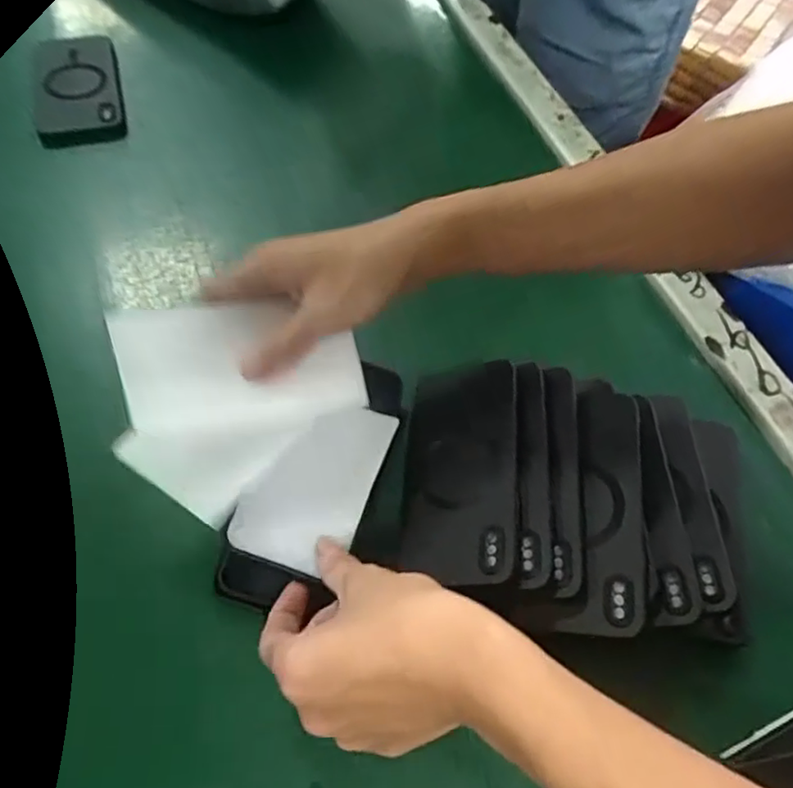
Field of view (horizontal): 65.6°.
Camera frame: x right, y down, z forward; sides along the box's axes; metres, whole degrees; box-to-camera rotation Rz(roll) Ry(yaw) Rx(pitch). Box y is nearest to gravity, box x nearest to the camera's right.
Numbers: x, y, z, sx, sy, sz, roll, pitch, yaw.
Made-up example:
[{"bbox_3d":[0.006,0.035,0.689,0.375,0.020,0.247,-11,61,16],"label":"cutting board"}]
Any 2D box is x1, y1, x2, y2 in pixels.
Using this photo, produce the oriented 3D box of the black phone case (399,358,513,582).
[{"bbox_3d":[0.038,0.044,0.374,0.066,0.014,0.137,-5,56,19],"label":"black phone case"}]

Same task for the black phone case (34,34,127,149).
[{"bbox_3d":[-0.296,-0.289,0.575,0.071,0.017,0.144,-12,64,-12],"label":"black phone case"}]

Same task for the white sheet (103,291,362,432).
[{"bbox_3d":[-0.085,-0.016,0.338,0.129,0.009,0.068,-4,98,-13],"label":"white sheet"}]

